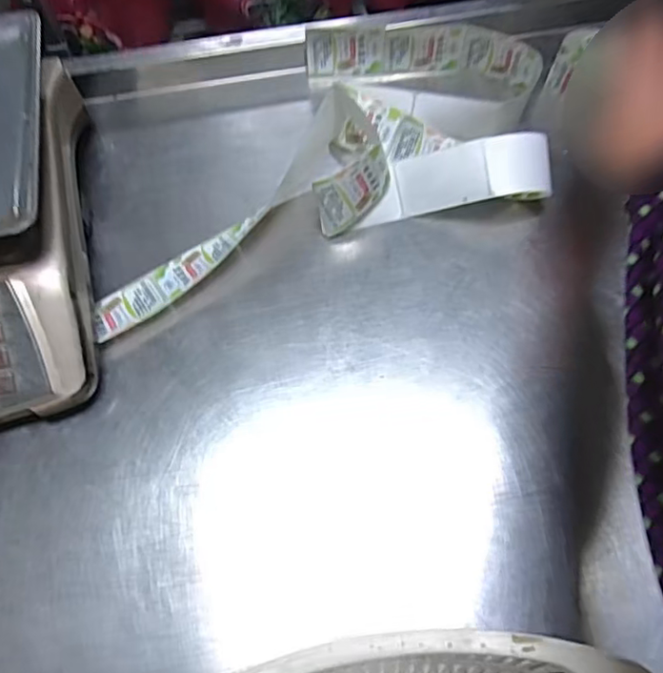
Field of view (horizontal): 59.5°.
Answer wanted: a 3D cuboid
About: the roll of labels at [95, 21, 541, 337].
[{"bbox_3d":[-0.016,-0.188,0.555,0.465,0.067,0.254,-18,66,-6],"label":"roll of labels"}]

